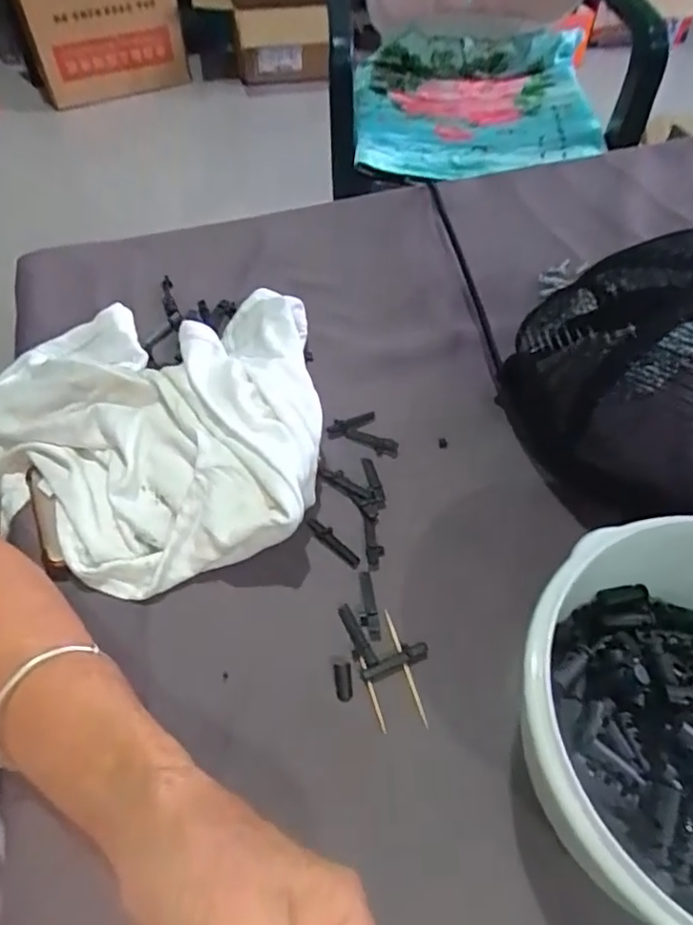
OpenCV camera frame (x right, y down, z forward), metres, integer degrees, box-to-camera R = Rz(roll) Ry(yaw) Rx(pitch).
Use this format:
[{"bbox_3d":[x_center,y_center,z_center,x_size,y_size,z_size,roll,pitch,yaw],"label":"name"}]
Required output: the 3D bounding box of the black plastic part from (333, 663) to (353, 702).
[{"bbox_3d":[-0.001,0.109,0.306,0.009,0.005,0.018,-7,54,-2],"label":"black plastic part"}]

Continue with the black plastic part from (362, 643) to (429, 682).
[{"bbox_3d":[0.025,0.101,0.309,0.035,0.004,0.009,-20,56,-12],"label":"black plastic part"}]

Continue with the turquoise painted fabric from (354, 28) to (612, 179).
[{"bbox_3d":[0.191,-0.550,0.942,0.358,0.117,0.259,-2,54,-2],"label":"turquoise painted fabric"}]

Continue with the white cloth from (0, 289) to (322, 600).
[{"bbox_3d":[-0.126,-0.027,0.374,0.216,0.057,0.200,0,54,3],"label":"white cloth"}]

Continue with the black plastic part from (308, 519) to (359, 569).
[{"bbox_3d":[-0.008,0.044,0.349,0.039,0.004,0.009,35,63,25],"label":"black plastic part"}]

